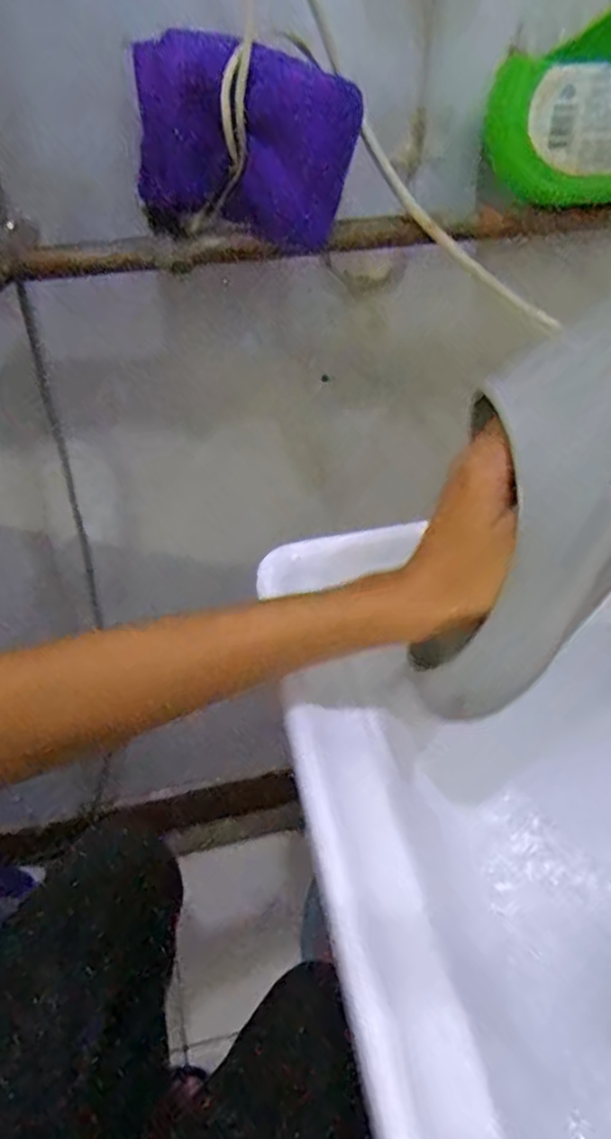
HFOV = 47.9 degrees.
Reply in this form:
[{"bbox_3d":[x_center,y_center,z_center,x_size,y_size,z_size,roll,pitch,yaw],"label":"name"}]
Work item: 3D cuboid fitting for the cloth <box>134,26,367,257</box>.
[{"bbox_3d":[-0.035,-0.257,0.427,0.131,0.115,0.029,-5,46,-3],"label":"cloth"}]

